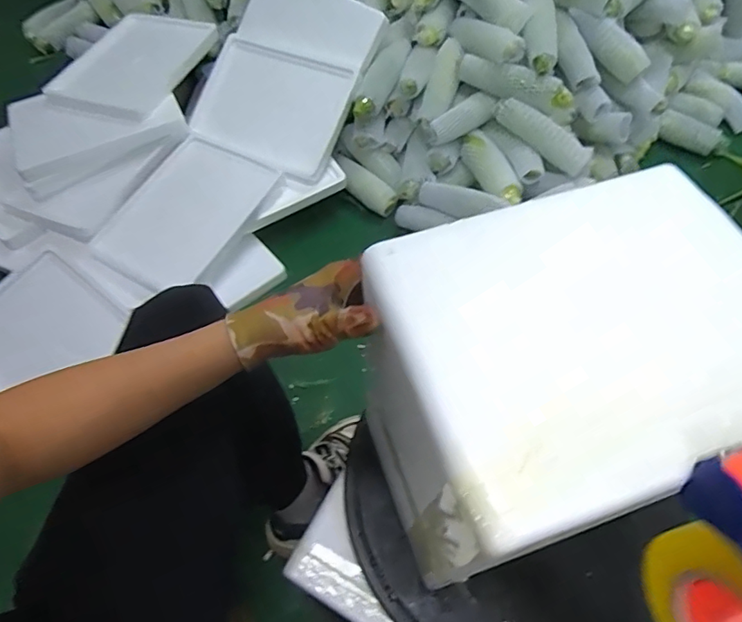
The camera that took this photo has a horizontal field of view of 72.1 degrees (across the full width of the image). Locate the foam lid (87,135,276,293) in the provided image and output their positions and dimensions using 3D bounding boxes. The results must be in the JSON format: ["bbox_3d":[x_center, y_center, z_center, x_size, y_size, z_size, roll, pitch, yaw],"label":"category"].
[{"bbox_3d":[-0.377,-0.199,1.041,0.240,0.036,0.334,31,75,14],"label":"foam lid"}]

